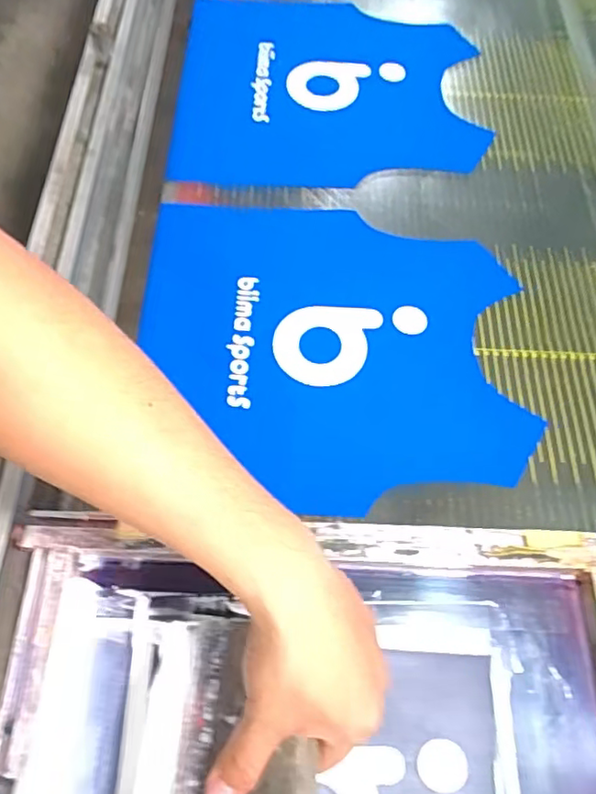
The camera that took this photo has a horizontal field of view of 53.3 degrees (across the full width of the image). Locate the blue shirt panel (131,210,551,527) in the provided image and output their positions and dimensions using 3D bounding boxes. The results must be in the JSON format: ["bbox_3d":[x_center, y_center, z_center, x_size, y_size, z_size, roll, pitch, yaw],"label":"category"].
[{"bbox_3d":[0.028,-0.064,0.601,0.379,0.007,0.349,4,62,-2],"label":"blue shirt panel"}]

